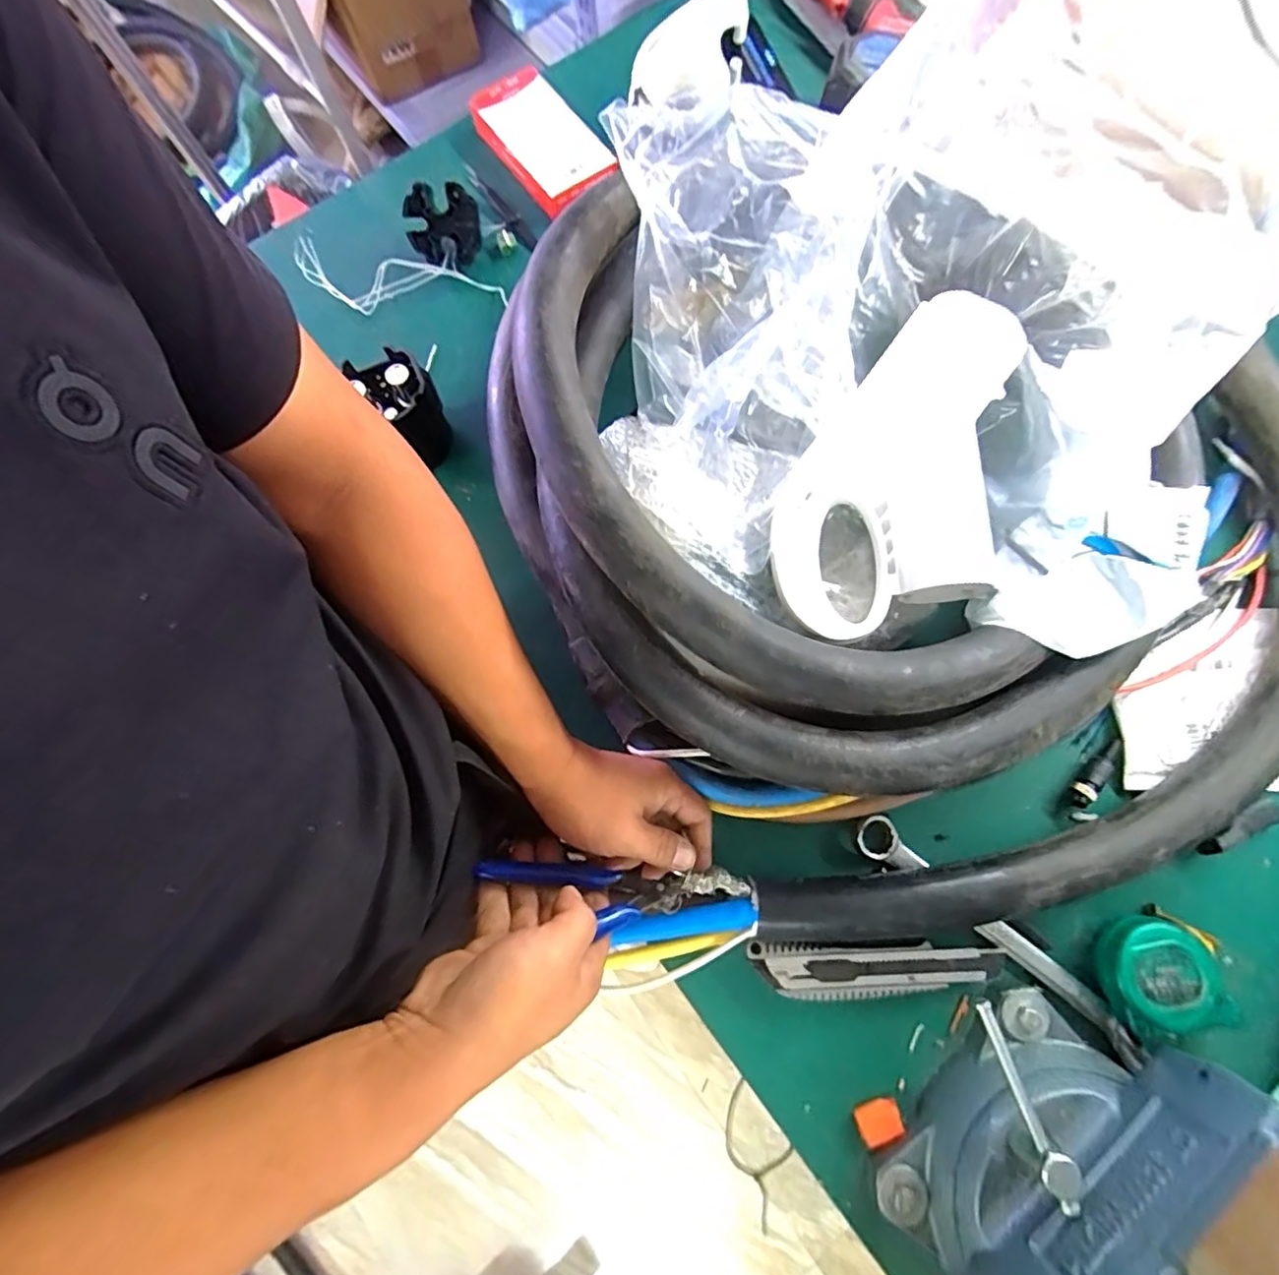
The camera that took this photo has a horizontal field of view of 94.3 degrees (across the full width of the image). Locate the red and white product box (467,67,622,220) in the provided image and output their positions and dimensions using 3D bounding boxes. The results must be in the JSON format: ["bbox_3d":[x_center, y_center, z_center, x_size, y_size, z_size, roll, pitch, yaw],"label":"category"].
[{"bbox_3d":[-0.089,-0.469,0.561,0.073,0.032,0.166,-34,78,-7],"label":"red and white product box"}]

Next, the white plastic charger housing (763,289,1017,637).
[{"bbox_3d":[0.194,-0.107,0.420,0.150,0.068,0.244,31,79,8],"label":"white plastic charger housing"}]

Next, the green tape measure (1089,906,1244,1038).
[{"bbox_3d":[0.337,0.214,0.384,0.067,0.033,0.063,-6,76,-1],"label":"green tape measure"}]

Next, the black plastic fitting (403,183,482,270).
[{"bbox_3d":[-0.176,-0.368,0.528,0.059,0.058,0.018,4,45,3],"label":"black plastic fitting"}]

